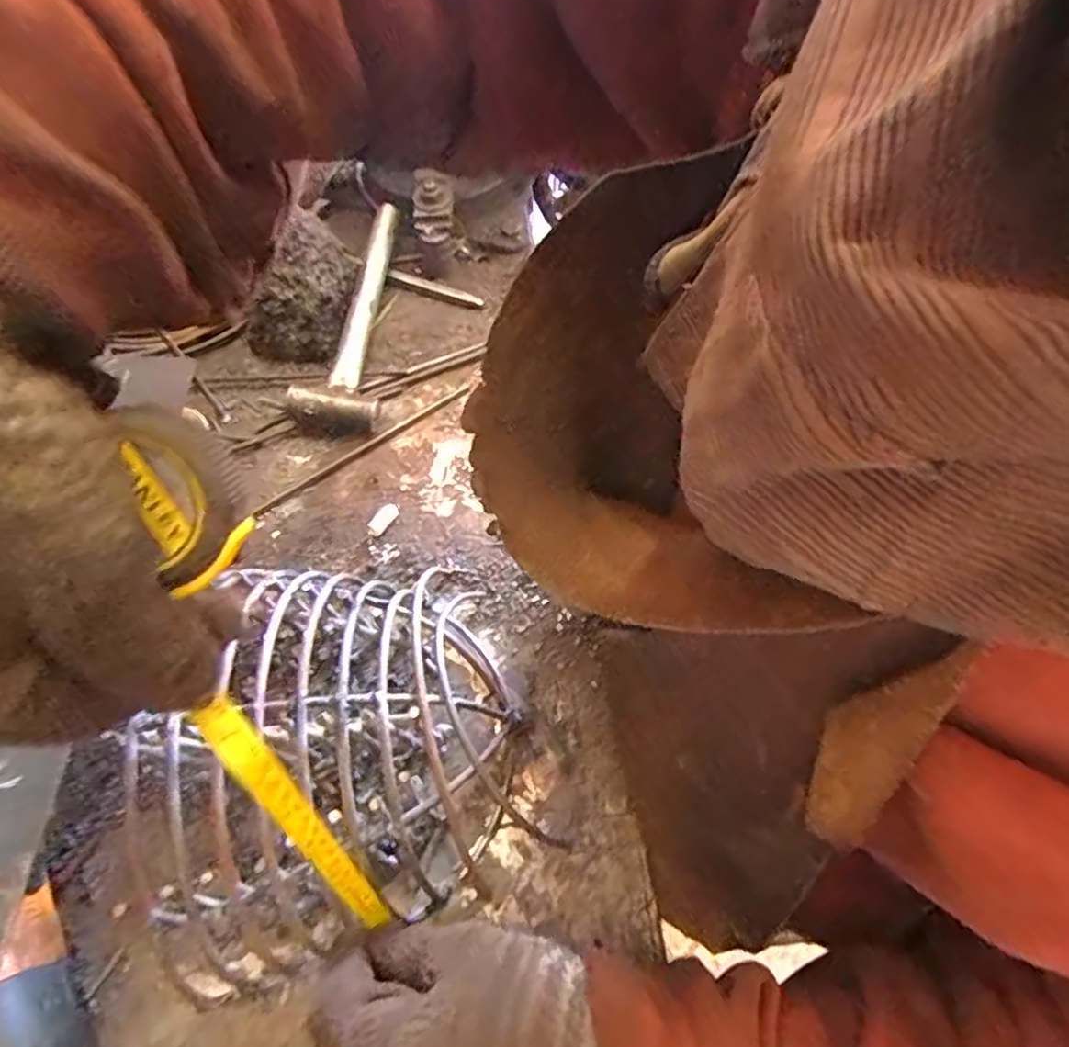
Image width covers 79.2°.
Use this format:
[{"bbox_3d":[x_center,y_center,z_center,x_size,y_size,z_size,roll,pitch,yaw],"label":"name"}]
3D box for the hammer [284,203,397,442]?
[{"bbox_3d":[-0.172,-0.190,0.600,0.076,0.065,0.239,0,60,0],"label":"hammer"}]

